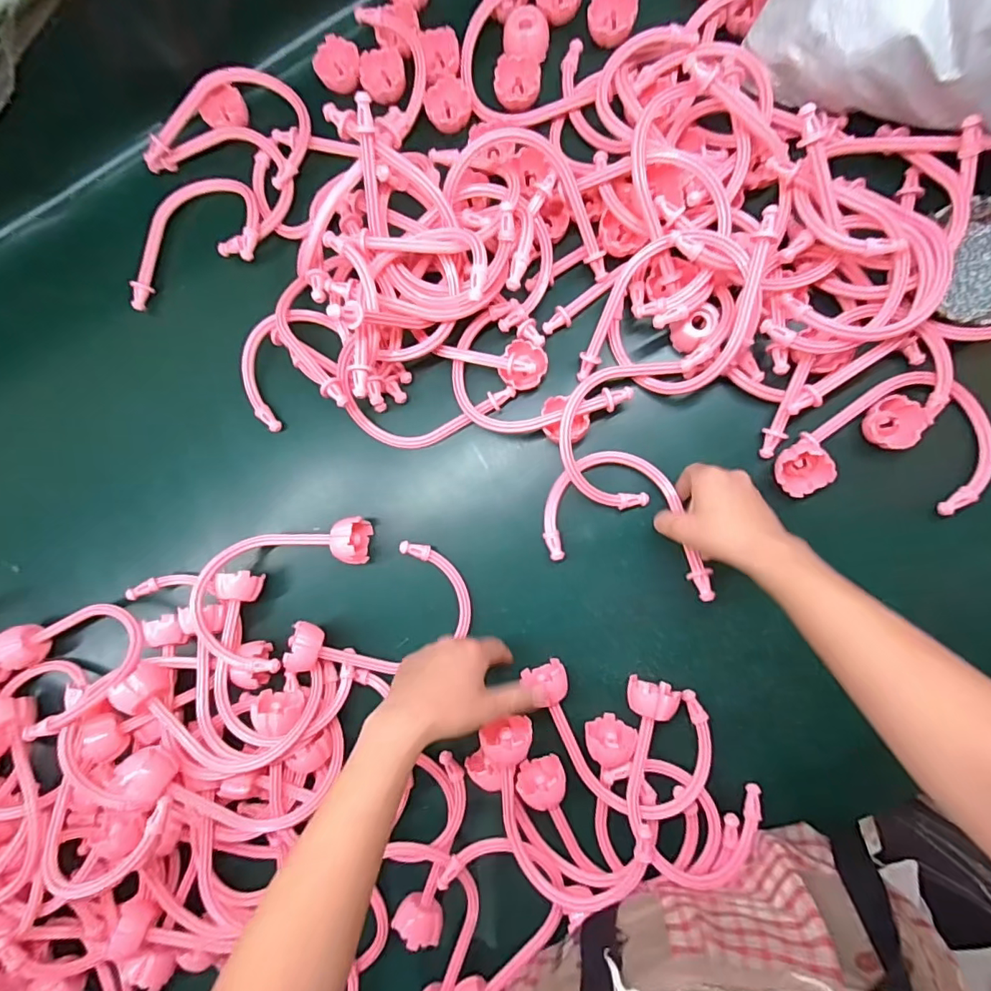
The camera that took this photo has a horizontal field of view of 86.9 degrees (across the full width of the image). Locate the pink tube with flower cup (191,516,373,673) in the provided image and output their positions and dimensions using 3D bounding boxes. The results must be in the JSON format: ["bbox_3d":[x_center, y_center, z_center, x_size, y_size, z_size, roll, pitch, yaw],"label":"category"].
[{"bbox_3d":[-0.218,0.107,0.563,0.185,0.069,0.136,-12,89,7],"label":"pink tube with flower cup"}]

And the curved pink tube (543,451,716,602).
[{"bbox_3d":[0.135,0.021,0.518,0.170,0.042,0.121,13,92,7],"label":"curved pink tube"}]

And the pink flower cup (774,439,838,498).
[{"bbox_3d":[0.298,-0.024,0.506,0.044,0.028,0.049,-30,87,6],"label":"pink flower cup"}]

